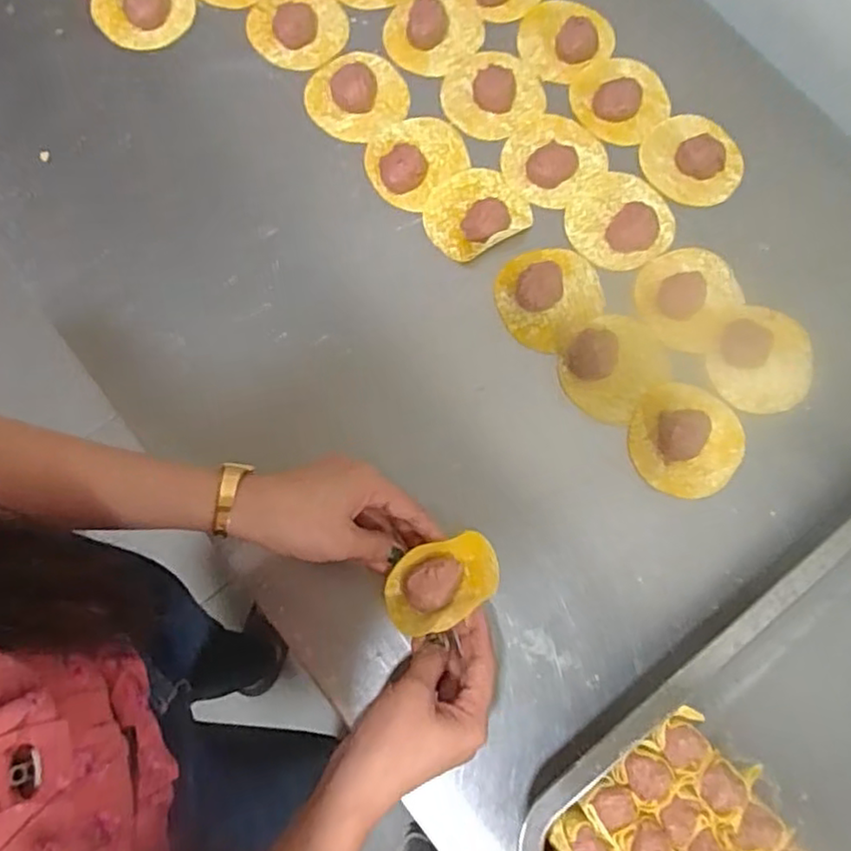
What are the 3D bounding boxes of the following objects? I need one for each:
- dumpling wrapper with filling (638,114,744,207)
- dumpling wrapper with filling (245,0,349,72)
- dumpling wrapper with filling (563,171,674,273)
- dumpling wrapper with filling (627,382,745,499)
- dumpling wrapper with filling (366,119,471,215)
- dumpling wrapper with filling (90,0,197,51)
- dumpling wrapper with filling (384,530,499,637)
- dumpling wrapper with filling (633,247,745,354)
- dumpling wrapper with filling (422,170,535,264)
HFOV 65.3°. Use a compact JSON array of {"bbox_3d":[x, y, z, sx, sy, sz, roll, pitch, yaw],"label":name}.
[{"bbox_3d":[0.220,-0.219,0.541,0.081,0.027,0.069,23,79,4],"label":"dumpling wrapper with filling"},{"bbox_3d":[-0.108,-0.342,0.564,0.084,0.010,0.080,0,78,-1],"label":"dumpling wrapper with filling"},{"bbox_3d":[0.159,-0.164,0.521,0.086,0.020,0.074,-42,82,-8],"label":"dumpling wrapper with filling"},{"bbox_3d":[0.193,0.009,0.483,0.080,0.019,0.085,0,78,-1],"label":"dumpling wrapper with filling"},{"bbox_3d":[-0.008,-0.218,0.529,0.085,0.020,0.067,-44,82,-9],"label":"dumpling wrapper with filling"},{"bbox_3d":[-0.236,-0.352,0.559,0.082,0.014,0.077,-36,81,-7],"label":"dumpling wrapper with filling"},{"bbox_3d":[0.012,0.107,0.450,0.080,0.028,0.051,-19,79,-4],"label":"dumpling wrapper with filling"},{"bbox_3d":[0.206,-0.101,0.516,0.077,0.018,0.081,0,78,-1],"label":"dumpling wrapper with filling"},{"bbox_3d":[0.037,-0.170,0.521,0.076,0.015,0.068,-36,81,-7],"label":"dumpling wrapper with filling"}]

